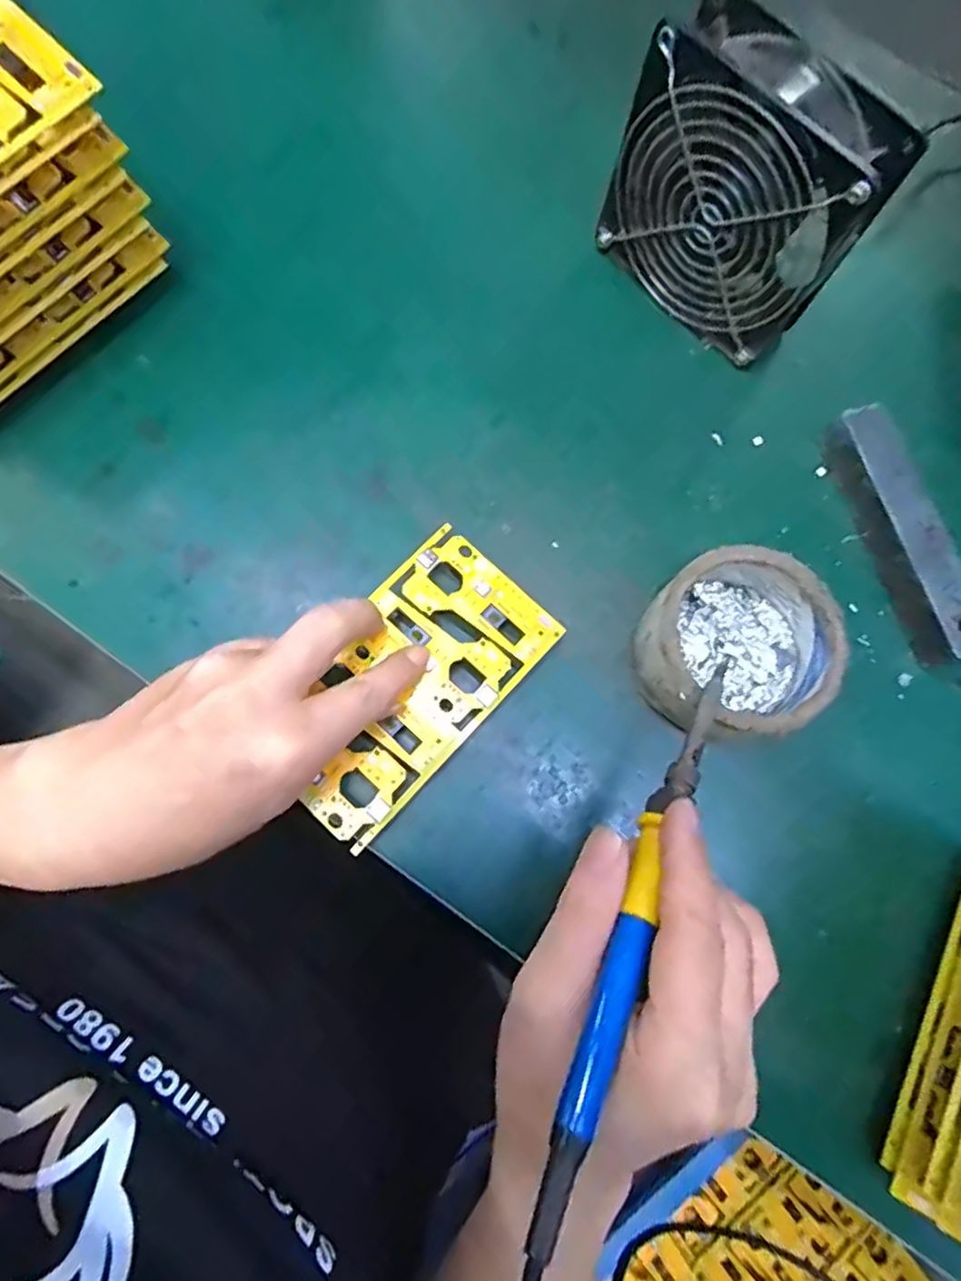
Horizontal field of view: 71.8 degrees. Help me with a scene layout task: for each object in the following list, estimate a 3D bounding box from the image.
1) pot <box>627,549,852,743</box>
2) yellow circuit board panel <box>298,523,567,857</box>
[{"bbox_3d":[0.121,0.003,0.316,0.083,0.046,0.086,1,76,-4],"label":"pot"},{"bbox_3d":[-0.035,0.018,0.308,0.078,0.004,0.139,42,79,7],"label":"yellow circuit board panel"}]

